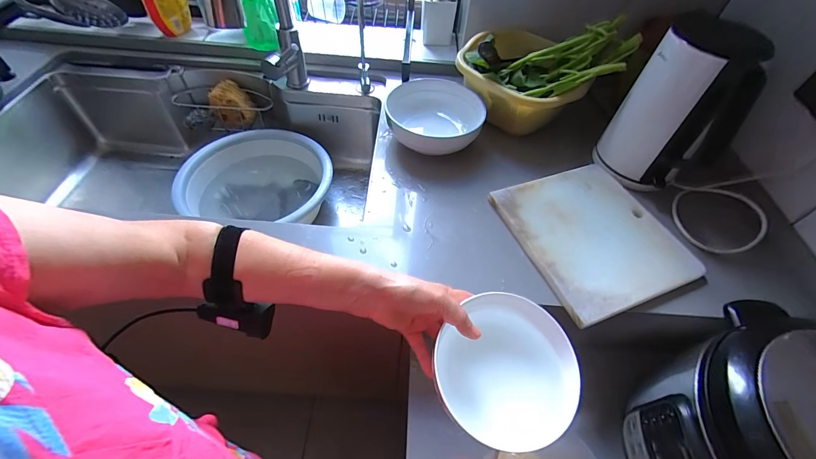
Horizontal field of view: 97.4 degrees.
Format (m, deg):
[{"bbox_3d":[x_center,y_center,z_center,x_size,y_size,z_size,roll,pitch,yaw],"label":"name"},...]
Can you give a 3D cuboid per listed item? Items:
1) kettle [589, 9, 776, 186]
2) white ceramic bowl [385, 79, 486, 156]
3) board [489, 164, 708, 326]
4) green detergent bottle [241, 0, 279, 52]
[{"bbox_3d":[0.446,-0.208,0.595,0.149,0.220,0.207,33,57,20],"label":"kettle"},{"bbox_3d":[0.051,-0.208,0.685,0.176,0.066,0.178,2,52,-2],"label":"white ceramic bowl"},{"bbox_3d":[0.290,0.004,0.568,0.240,0.020,0.246,-17,56,-16],"label":"board"},{"bbox_3d":[-0.335,-0.502,0.781,0.077,0.190,0.069,-16,55,-16],"label":"green detergent bottle"}]

